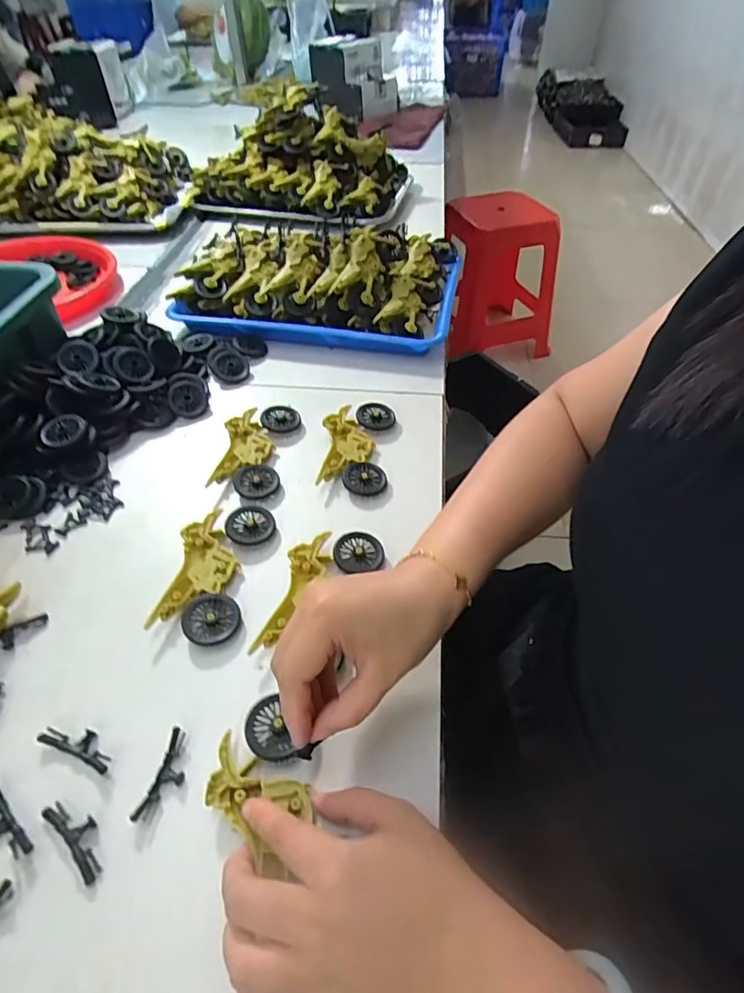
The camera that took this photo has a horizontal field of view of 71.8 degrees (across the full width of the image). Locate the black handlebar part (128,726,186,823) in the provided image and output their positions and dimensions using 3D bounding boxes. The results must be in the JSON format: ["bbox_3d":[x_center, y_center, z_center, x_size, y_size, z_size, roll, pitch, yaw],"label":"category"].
[{"bbox_3d":[-0.115,0.157,0.290,0.018,0.004,0.049,12,47,8],"label":"black handlebar part"}]

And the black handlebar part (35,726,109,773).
[{"bbox_3d":[-0.171,0.144,0.301,0.046,0.004,0.016,17,48,13],"label":"black handlebar part"}]

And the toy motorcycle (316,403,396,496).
[{"bbox_3d":[-0.015,-0.047,0.482,0.063,0.018,0.118,6,47,4],"label":"toy motorcycle"}]

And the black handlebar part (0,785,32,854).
[{"bbox_3d":[-0.199,0.174,0.272,0.048,0.004,0.017,34,54,26],"label":"black handlebar part"}]

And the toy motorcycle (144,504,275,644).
[{"bbox_3d":[-0.118,0.053,0.386,0.061,0.013,0.118,8,47,5],"label":"toy motorcycle"}]

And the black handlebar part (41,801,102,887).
[{"bbox_3d":[-0.155,0.177,0.270,0.047,0.004,0.017,33,54,25],"label":"black handlebar part"}]

